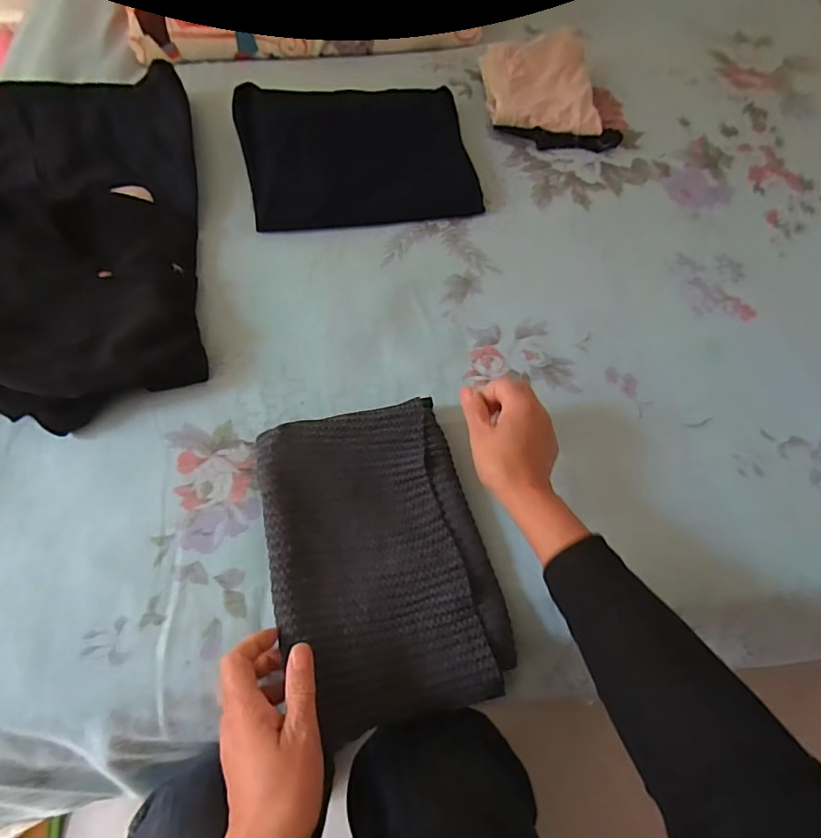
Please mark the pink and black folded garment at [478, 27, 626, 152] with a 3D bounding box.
[{"bbox_3d":[0.230,-0.520,0.809,0.222,0.052,0.228,0,60,-2],"label":"pink and black folded garment"}]

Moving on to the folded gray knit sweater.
[{"bbox_3d":[-0.027,0.113,0.452,0.179,0.033,0.261,-12,62,-11],"label":"folded gray knit sweater"}]

